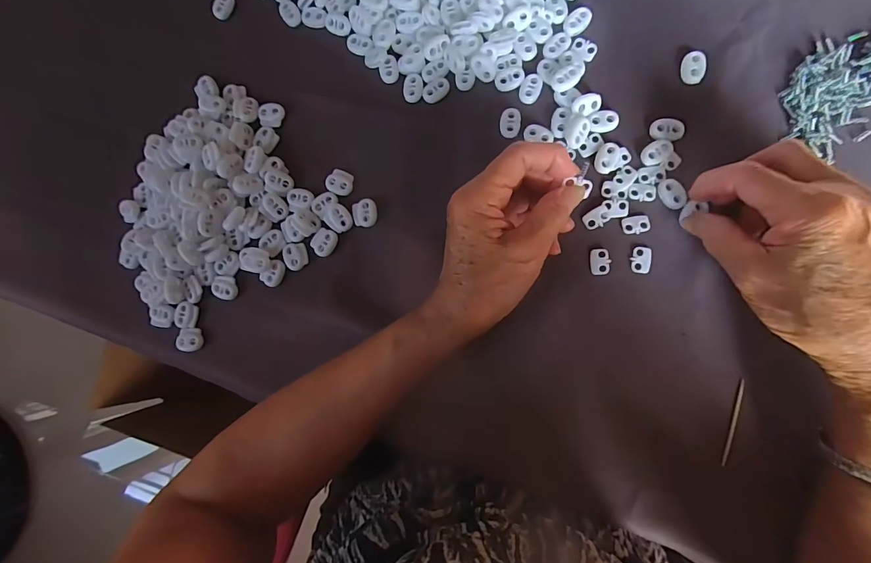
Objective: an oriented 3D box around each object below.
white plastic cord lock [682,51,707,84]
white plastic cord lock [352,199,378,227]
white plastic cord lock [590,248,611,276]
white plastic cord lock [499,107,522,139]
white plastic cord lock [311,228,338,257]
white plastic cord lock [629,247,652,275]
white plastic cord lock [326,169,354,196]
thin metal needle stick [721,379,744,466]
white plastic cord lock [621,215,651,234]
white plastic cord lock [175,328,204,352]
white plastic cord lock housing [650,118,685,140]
[{"bbox_3d":[0.186,-0.154,0.280,0.015,0.005,0.023,1,86,8],"label":"white plastic cord lock"},{"bbox_3d":[-0.056,-0.054,0.309,0.019,0.004,0.021,-4,86,7],"label":"white plastic cord lock"},{"bbox_3d":[0.120,-0.015,0.282,0.014,0.004,0.019,-2,86,8],"label":"white plastic cord lock"},{"bbox_3d":[0.057,-0.121,0.295,0.015,0.004,0.022,-3,86,7],"label":"white plastic cord lock"},{"bbox_3d":[-0.089,-0.031,0.311,0.018,0.004,0.022,34,91,9],"label":"white plastic cord lock"},{"bbox_3d":[0.148,-0.015,0.279,0.014,0.004,0.020,6,87,8],"label":"white plastic cord lock"},{"bbox_3d":[-0.077,-0.080,0.313,0.021,0.004,0.019,21,89,9],"label":"white plastic cord lock"},{"bbox_3d":[0.202,0.096,0.263,0.004,0.004,0.059,13,88,8],"label":"thin metal needle stick"},{"bbox_3d":[0.145,-0.041,0.280,0.019,0.004,0.012,-8,85,7],"label":"white plastic cord lock"},{"bbox_3d":[-0.204,0.049,0.324,0.020,0.005,0.019,7,87,8],"label":"white plastic cord lock"},{"bbox_3d":[0.167,-0.109,0.280,0.022,0.004,0.015,10,88,8],"label":"white plastic cord lock housing"}]

